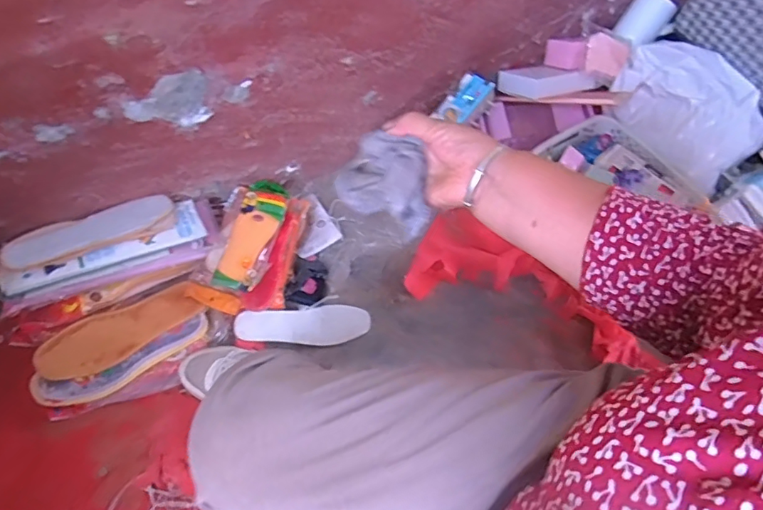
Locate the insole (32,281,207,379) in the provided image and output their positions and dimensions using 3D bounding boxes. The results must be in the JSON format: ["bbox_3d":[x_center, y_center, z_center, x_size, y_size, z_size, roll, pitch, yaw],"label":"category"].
[{"bbox_3d":[-0.394,0.118,0.771,0.234,0.012,0.079,-23,81,-18],"label":"insole"}]

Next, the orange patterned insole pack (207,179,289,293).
[{"bbox_3d":[-0.213,-0.039,0.853,0.075,0.019,0.204,13,65,8],"label":"orange patterned insole pack"}]

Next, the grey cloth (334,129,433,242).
[{"bbox_3d":[0.010,-0.072,0.486,0.094,0.037,0.075,25,67,13],"label":"grey cloth"}]

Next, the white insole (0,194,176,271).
[{"bbox_3d":[-0.434,-0.035,0.764,0.234,0.015,0.070,-19,63,-20],"label":"white insole"}]

